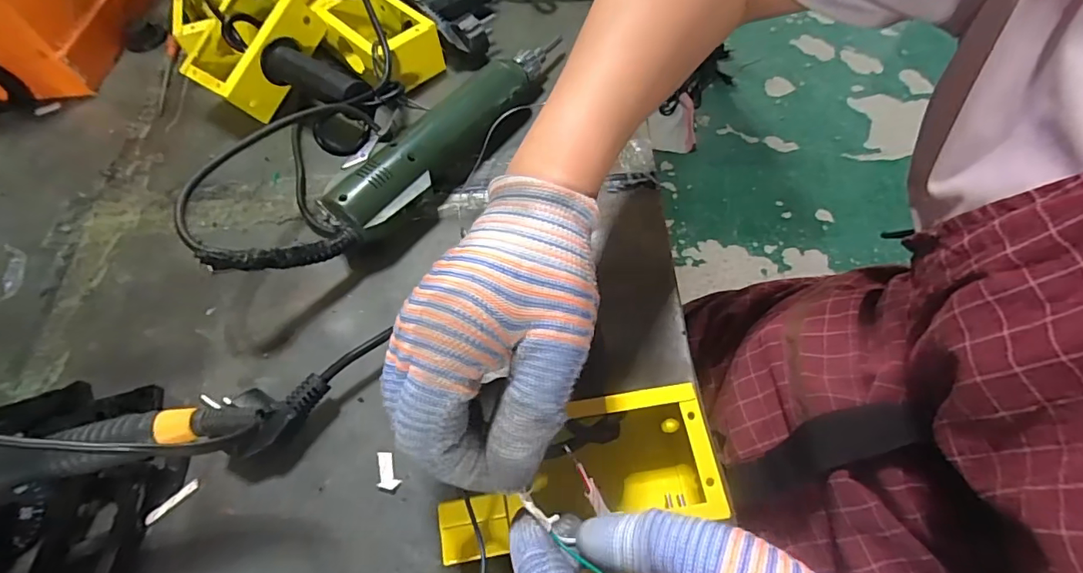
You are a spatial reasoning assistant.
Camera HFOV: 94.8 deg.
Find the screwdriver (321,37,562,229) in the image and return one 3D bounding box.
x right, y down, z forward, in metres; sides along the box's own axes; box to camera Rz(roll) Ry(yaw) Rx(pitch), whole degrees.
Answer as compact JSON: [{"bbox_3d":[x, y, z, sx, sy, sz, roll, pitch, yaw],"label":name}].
[{"bbox_3d":[-0.057,-0.116,0.373,0.035,0.045,0.224,33,67,20],"label":"screwdriver"}]

